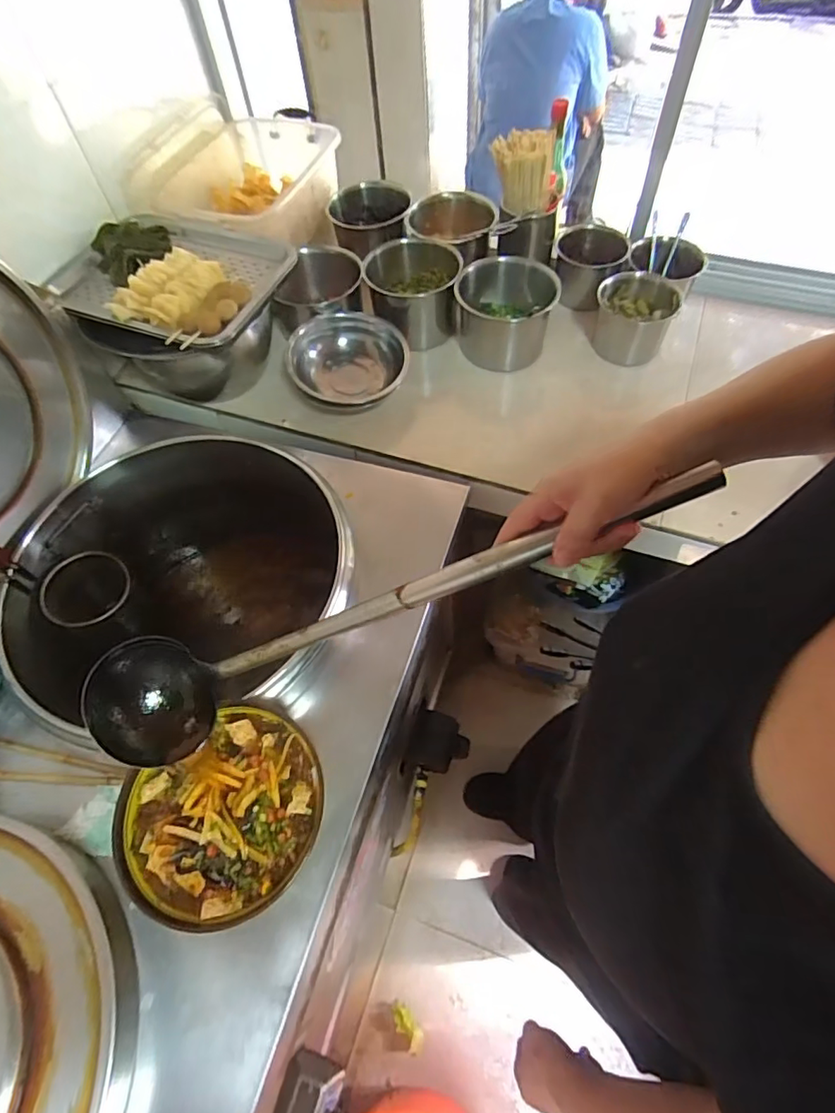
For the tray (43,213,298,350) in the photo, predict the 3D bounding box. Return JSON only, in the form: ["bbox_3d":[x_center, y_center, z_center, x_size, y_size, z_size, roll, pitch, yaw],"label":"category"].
[{"bbox_3d":[-0.396,-0.452,0.861,0.351,0.052,0.275,20,62,14],"label":"tray"}]

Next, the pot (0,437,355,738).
[{"bbox_3d":[-0.335,0.082,0.860,0.436,0.334,0.415,-1,59,2],"label":"pot"}]

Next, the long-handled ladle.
[{"bbox_3d":[-0.038,0.060,0.482,0.595,0.110,0.099,-21,58,14],"label":"long-handled ladle"}]

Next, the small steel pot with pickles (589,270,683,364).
[{"bbox_3d":[0.390,-0.424,0.995,0.134,0.135,0.130,-1,59,2],"label":"small steel pot with pickles"}]

